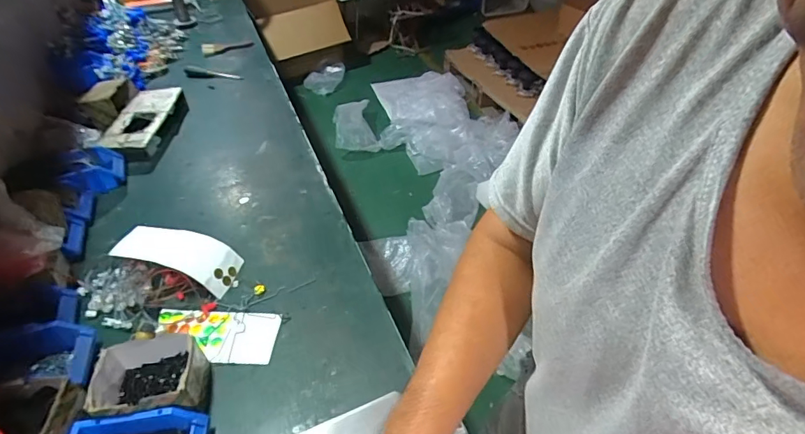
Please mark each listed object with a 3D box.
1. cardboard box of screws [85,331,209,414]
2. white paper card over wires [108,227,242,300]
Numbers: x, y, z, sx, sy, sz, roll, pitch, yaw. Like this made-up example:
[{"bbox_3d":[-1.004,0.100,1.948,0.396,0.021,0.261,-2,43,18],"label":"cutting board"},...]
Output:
[{"bbox_3d":[-0.412,0.270,0.721,0.157,0.081,0.130,-16,45,-13],"label":"cardboard box of screws"},{"bbox_3d":[-0.446,0.077,0.895,0.230,0.035,0.115,21,39,-20],"label":"white paper card over wires"}]

